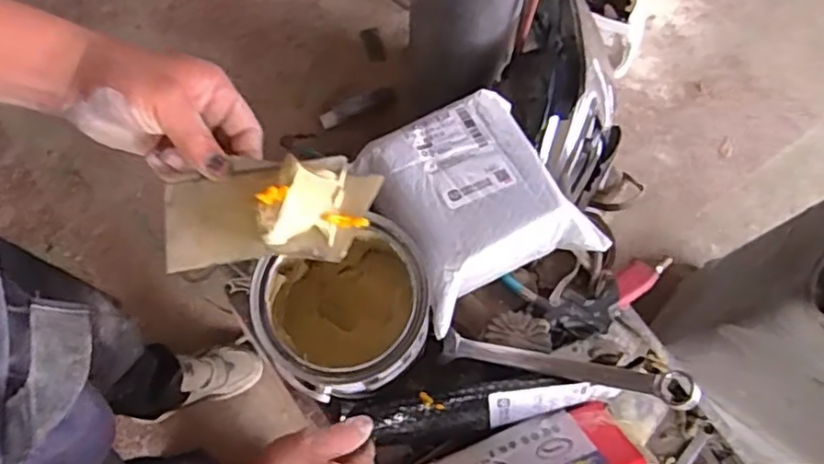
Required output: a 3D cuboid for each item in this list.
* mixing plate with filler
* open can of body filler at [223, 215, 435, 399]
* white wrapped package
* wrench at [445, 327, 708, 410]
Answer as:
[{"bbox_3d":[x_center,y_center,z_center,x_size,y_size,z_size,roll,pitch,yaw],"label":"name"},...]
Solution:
[{"bbox_3d":[-0.101,-0.018,0.457,0.147,0.048,0.079,-4,74,-2],"label":"mixing plate with filler"},{"bbox_3d":[-0.062,0.072,0.616,0.152,0.146,0.150,0,72,-2],"label":"open can of body filler"},{"bbox_3d":[0.063,-0.034,0.654,0.193,0.066,0.199,-28,75,-10],"label":"white wrapped package"},{"bbox_3d":[0.132,0.122,0.596,0.241,0.015,0.028,5,70,35],"label":"wrench"}]

